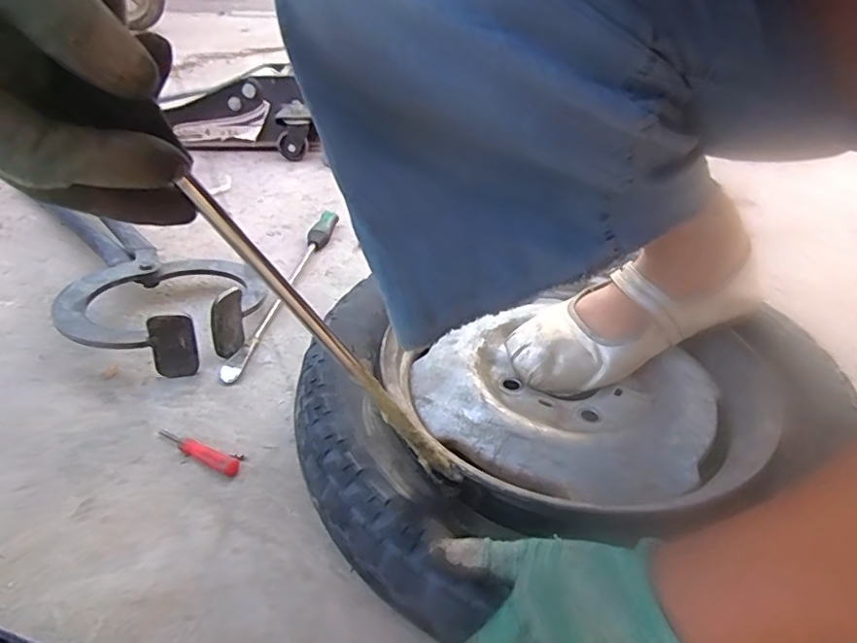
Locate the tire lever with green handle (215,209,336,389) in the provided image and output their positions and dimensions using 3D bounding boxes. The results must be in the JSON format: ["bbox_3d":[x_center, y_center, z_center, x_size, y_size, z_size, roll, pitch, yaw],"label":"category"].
[{"bbox_3d":[-0.181,-0.055,0.709,0.024,0.020,0.394,6,36,6],"label":"tire lever with green handle"}]

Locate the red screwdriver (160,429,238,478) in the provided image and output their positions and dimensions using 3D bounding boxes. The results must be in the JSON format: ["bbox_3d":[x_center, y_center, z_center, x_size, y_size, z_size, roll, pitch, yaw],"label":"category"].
[{"bbox_3d":[-0.198,0.110,0.471,0.085,0.011,0.016,18,39,21],"label":"red screwdriver"}]

